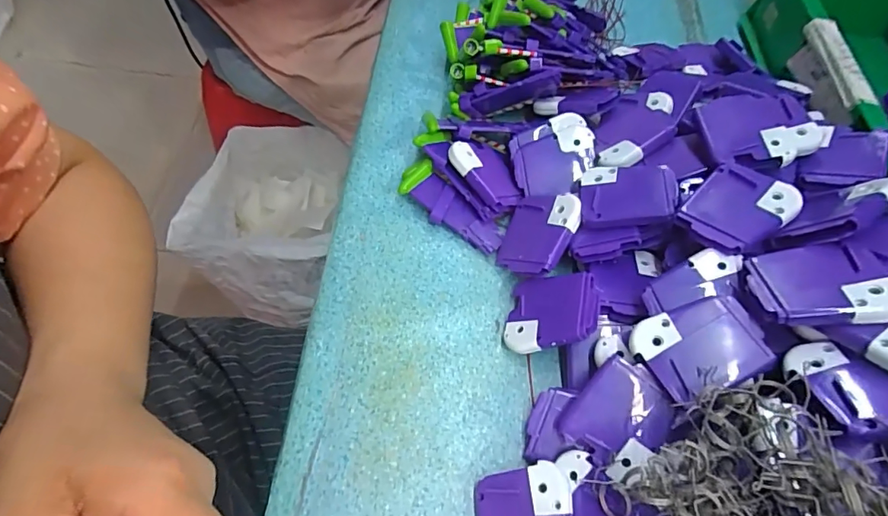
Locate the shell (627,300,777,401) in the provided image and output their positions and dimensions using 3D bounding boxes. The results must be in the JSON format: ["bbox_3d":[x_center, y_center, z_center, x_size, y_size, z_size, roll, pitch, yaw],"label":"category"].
[{"bbox_3d":[0.142,0.049,0.272,0.060,0.013,0.047,-26,67,8],"label":"shell"}]

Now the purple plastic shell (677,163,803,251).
[{"bbox_3d":[0.180,-0.030,0.300,0.059,0.012,0.050,-40,55,-10],"label":"purple plastic shell"}]

